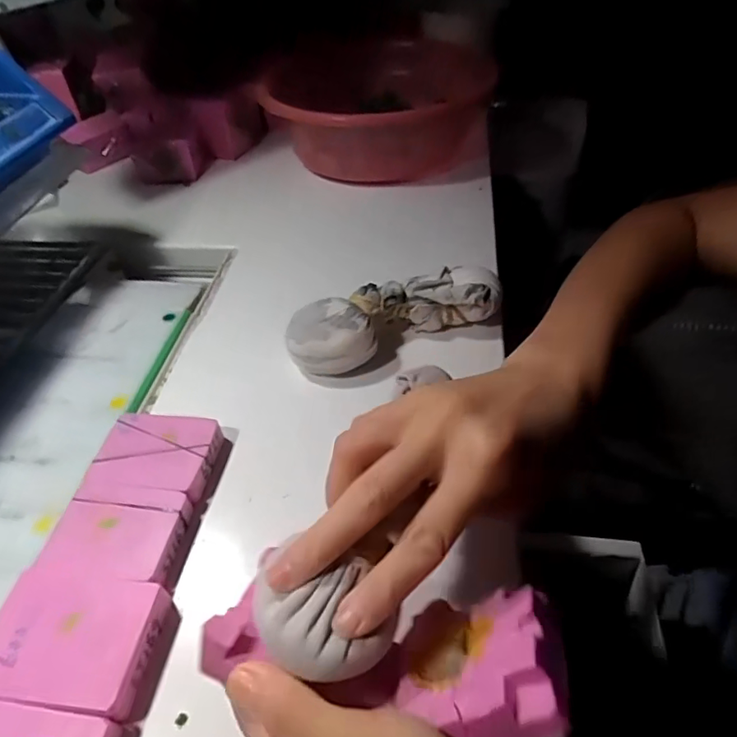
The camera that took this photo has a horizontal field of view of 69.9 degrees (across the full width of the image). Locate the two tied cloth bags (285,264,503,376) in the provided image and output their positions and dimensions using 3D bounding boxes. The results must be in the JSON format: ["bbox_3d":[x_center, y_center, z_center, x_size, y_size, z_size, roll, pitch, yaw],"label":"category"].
[{"bbox_3d":[0.020,-0.037,0.401,0.166,0.046,0.058,-21,48,-15],"label":"two tied cloth bags"}]

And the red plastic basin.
[{"bbox_3d":[0.007,-0.309,0.626,0.250,0.112,0.287,7,47,12],"label":"red plastic basin"}]

